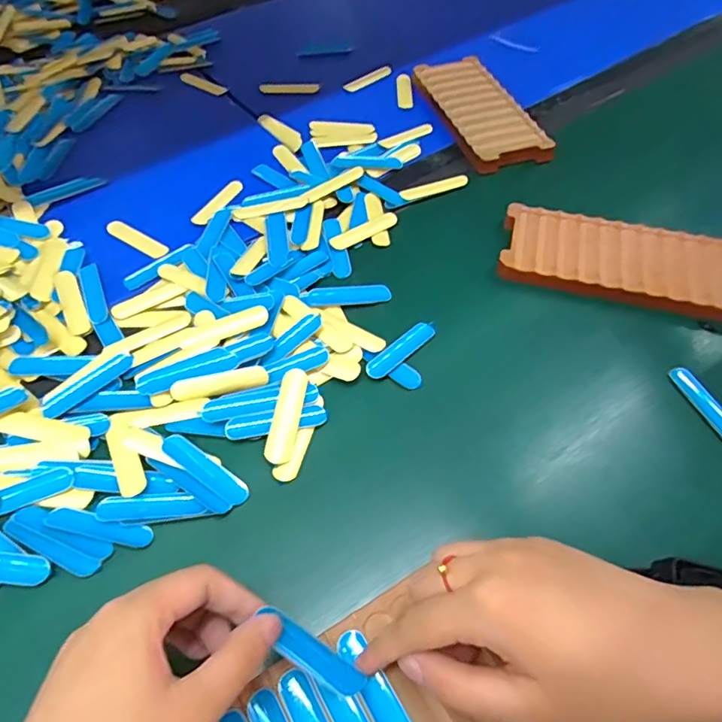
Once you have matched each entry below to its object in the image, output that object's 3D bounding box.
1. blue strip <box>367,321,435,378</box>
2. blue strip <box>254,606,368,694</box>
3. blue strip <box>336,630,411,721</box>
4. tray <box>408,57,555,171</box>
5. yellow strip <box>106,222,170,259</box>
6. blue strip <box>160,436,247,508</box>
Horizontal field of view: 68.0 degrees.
[{"bbox_3d":[0.028,-0.008,0.372,0.059,0.004,0.016,-39,64,-23],"label":"blue strip"},{"bbox_3d":[-0.022,0.131,0.240,0.056,0.007,0.013,38,68,-5],"label":"blue strip"},{"bbox_3d":[0.009,0.154,0.245,0.014,0.005,0.062,-27,64,-17],"label":"blue strip"},{"bbox_3d":[0.114,-0.243,0.522,0.073,0.017,0.166,-15,57,-10],"label":"tray"},{"bbox_3d":[-0.182,-0.100,0.433,0.062,0.004,0.015,29,61,19],"label":"yellow strip"},{"bbox_3d":[-0.094,0.064,0.320,0.061,0.004,0.014,29,61,19],"label":"blue strip"}]

